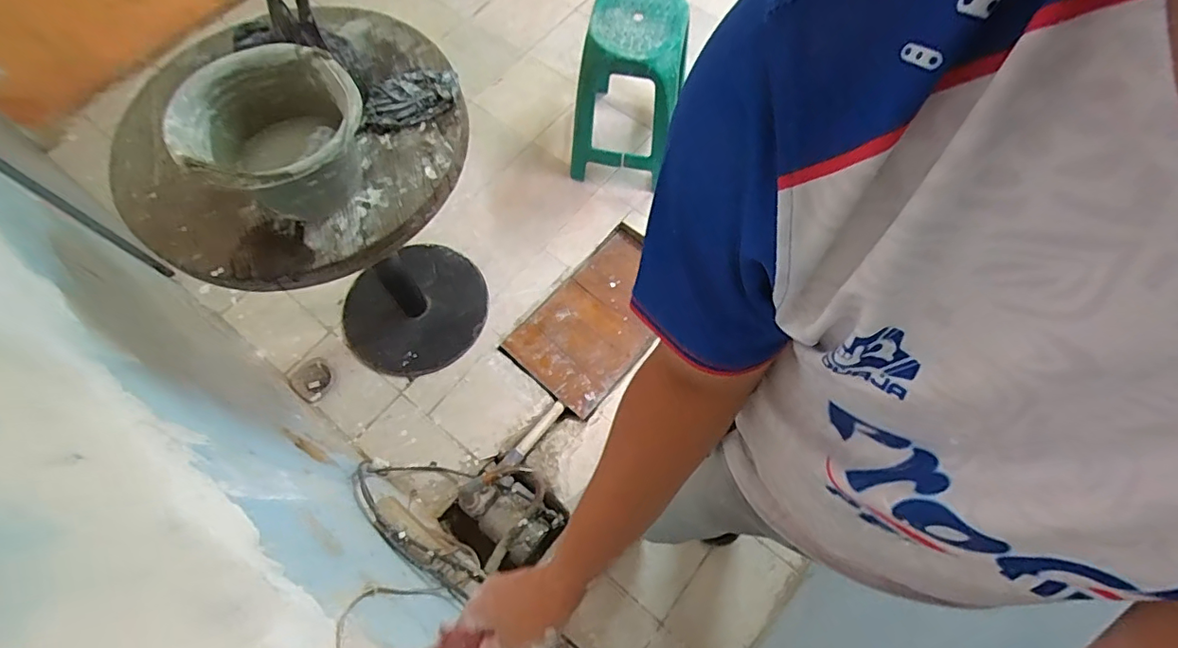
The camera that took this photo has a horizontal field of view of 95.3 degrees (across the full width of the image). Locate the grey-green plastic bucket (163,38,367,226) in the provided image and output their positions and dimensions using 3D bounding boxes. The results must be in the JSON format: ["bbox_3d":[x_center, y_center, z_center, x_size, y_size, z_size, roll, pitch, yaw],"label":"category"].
[{"bbox_3d":[-0.444,-0.263,0.803,0.263,0.160,0.241,33,72,13],"label":"grey-green plastic bucket"}]

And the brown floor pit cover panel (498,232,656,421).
[{"bbox_3d":[0.039,-0.020,1.587,0.324,0.034,0.533,38,71,17],"label":"brown floor pit cover panel"}]

